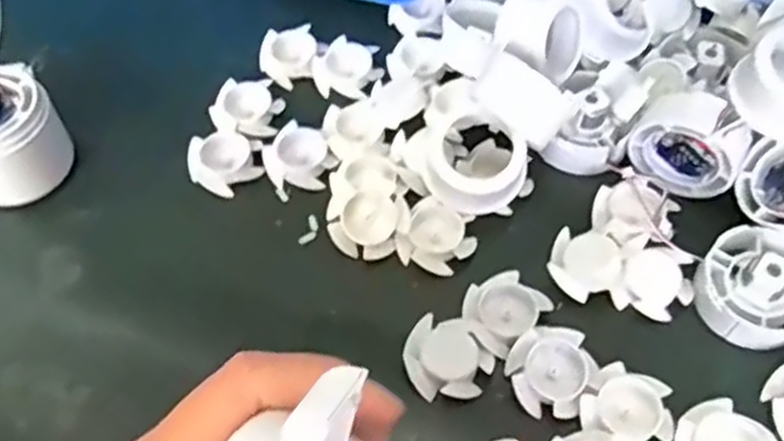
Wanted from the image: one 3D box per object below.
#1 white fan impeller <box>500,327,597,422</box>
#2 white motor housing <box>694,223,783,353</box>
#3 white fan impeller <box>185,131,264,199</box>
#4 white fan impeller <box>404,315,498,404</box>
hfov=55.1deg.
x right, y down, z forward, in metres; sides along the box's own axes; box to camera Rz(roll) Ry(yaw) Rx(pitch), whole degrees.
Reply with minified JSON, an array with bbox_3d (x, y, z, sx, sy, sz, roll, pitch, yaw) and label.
[{"bbox_3d":[0.073,0.069,0.343,0.038,0.012,0.039,-1,60,1],"label":"white fan impeller"},{"bbox_3d":[0.174,0.029,0.350,0.053,0.021,0.056,-1,60,1],"label":"white motor housing"},{"bbox_3d":[-0.094,-0.032,0.415,0.035,0.011,0.036,-1,60,1],"label":"white fan impeller"},{"bbox_3d":[0.025,0.065,0.351,0.037,0.012,0.040,-1,60,1],"label":"white fan impeller"}]

